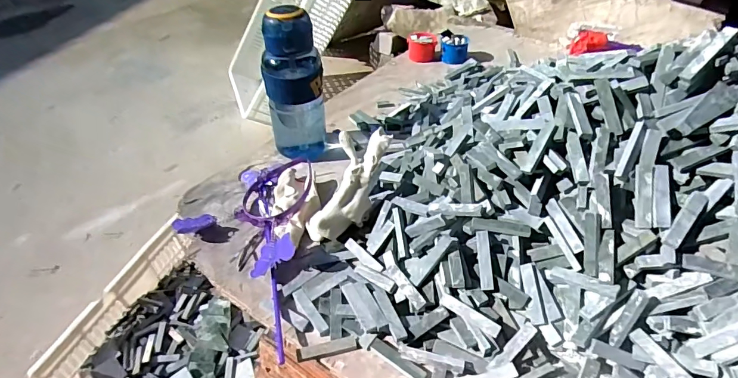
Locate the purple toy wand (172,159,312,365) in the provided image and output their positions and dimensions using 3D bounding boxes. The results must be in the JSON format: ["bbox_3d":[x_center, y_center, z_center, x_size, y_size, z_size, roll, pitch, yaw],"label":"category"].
[{"bbox_3d":[-0.170,0.058,0.542,0.176,0.034,0.305,1,42,2],"label":"purple toy wand"}]

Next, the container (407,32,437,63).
[{"bbox_3d":[0.117,-0.315,0.946,0.062,0.048,0.058,-1,42,0],"label":"container"}]

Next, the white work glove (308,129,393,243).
[{"bbox_3d":[-0.027,-0.004,0.537,0.063,0.056,0.160,28,93,28],"label":"white work glove"}]

